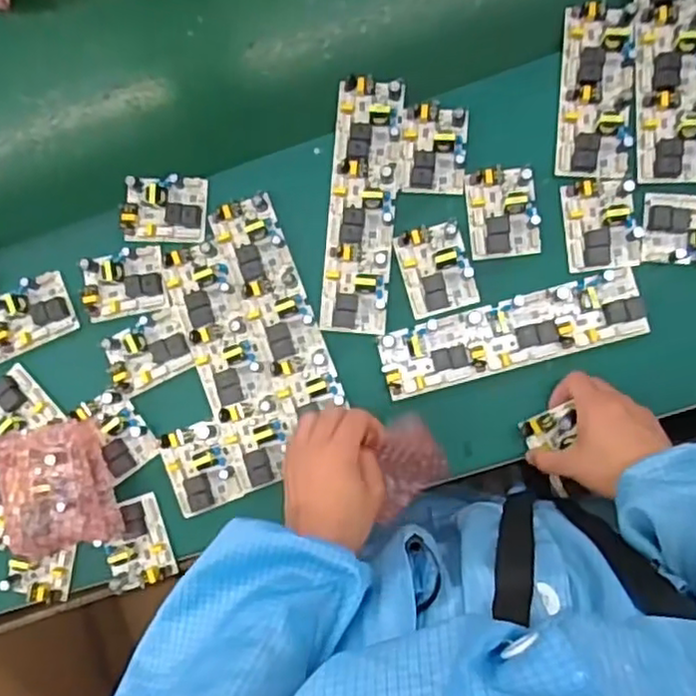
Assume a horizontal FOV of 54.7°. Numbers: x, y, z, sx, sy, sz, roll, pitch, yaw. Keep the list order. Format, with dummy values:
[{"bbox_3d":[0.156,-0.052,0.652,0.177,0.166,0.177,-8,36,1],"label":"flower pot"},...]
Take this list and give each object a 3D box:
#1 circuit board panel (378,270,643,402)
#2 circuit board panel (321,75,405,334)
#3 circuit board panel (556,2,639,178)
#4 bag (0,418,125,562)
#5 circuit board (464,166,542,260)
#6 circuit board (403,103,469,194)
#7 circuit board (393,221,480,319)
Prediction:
[{"bbox_3d":[0.148,-0.013,0.608,0.235,0.018,0.063,-15,84,5],"label":"circuit board panel"},{"bbox_3d":[0.013,-0.135,0.634,0.062,0.015,0.237,4,86,7],"label":"circuit board panel"},{"bbox_3d":[0.229,-0.237,0.616,0.063,0.014,0.161,5,86,7],"label":"circuit board panel"},{"bbox_3d":[-0.273,0.131,0.621,0.093,0.067,0.116,-16,84,5],"label":"bag"},{"bbox_3d":[0.143,-0.125,0.619,0.063,0.017,0.079,-6,85,6],"label":"circuit board"},{"bbox_3d":[0.081,-0.188,0.625,0.058,0.017,0.080,3,86,6],"label":"circuit board"},{"bbox_3d":[0.082,-0.074,0.622,0.062,0.016,0.080,-16,84,5],"label":"circuit board"}]

